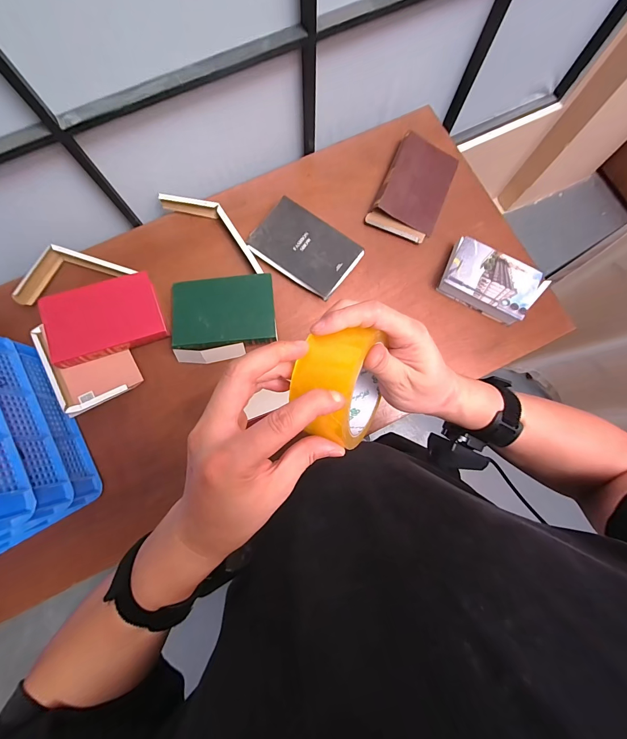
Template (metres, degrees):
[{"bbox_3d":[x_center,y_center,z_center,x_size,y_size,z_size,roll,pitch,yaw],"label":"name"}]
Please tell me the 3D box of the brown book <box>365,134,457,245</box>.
[{"bbox_3d":[0.296,-0.530,0.947,0.188,0.054,0.301,24,80,4],"label":"brown book"}]

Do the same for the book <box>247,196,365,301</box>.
[{"bbox_3d":[-0.028,-0.336,0.895,0.284,0.024,0.180,37,88,8],"label":"book"}]

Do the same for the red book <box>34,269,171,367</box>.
[{"bbox_3d":[-0.562,-0.138,0.864,0.293,0.038,0.205,-18,80,-4],"label":"red book"}]

